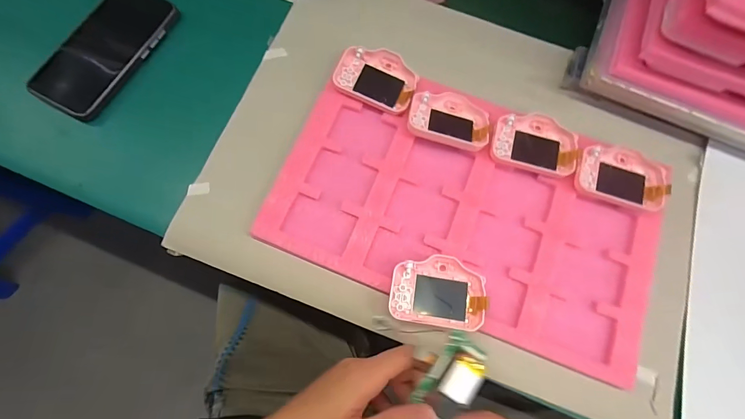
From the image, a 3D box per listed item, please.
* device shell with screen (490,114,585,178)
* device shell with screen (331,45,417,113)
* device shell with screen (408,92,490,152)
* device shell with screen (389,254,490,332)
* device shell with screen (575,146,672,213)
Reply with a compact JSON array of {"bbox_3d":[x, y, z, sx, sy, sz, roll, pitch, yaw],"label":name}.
[{"bbox_3d":[0.168,-0.069,0.378,0.086,0.017,0.061,17,74,3],"label":"device shell with screen"},{"bbox_3d":[0.005,-0.142,0.392,0.085,0.017,0.059,23,75,4],"label":"device shell with screen"},{"bbox_3d":[0.081,-0.096,0.383,0.083,0.015,0.059,15,74,2],"label":"device shell with screen"},{"bbox_3d":[0.059,0.074,0.333,0.083,0.019,0.060,9,74,1],"label":"device shell with screen"},{"bbox_3d":[0.250,-0.033,0.371,0.085,0.020,0.060,17,74,3],"label":"device shell with screen"}]

